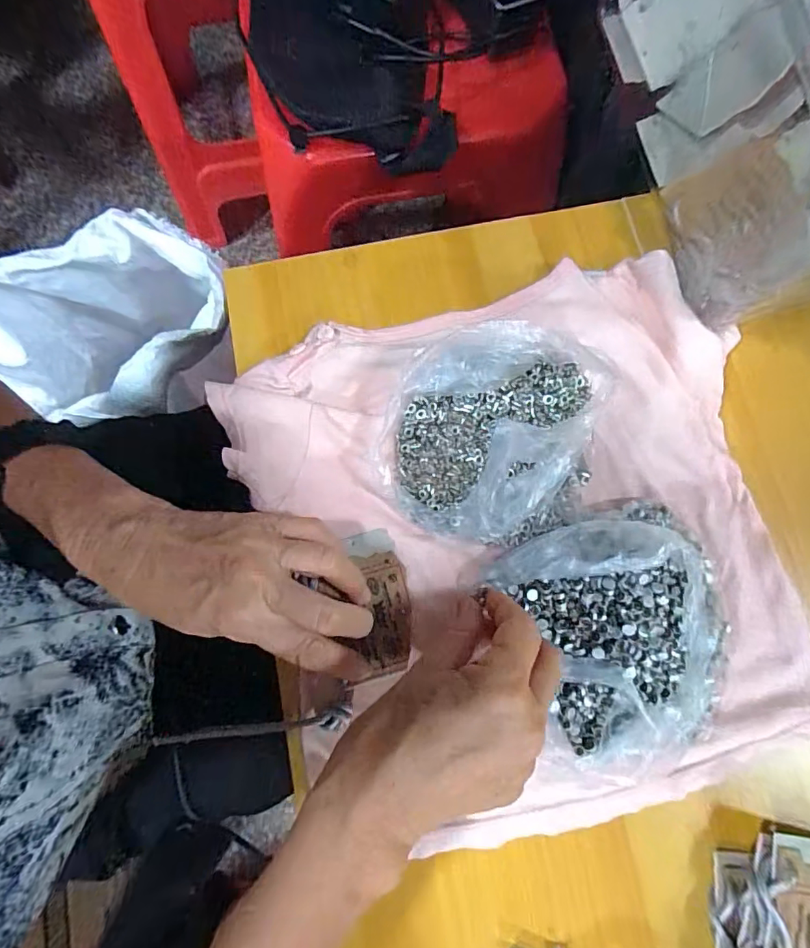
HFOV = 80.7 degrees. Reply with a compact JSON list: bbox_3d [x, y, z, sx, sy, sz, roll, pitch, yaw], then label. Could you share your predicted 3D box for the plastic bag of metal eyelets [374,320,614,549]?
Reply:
[{"bbox_3d":[0.054,-0.027,0.294,0.132,0.033,0.134,14,79,3],"label":"plastic bag of metal eyelets"}]

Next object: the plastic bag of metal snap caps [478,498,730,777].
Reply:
[{"bbox_3d":[0.130,0.084,0.267,0.126,0.036,0.130,-27,80,-6],"label":"plastic bag of metal snap caps"}]

